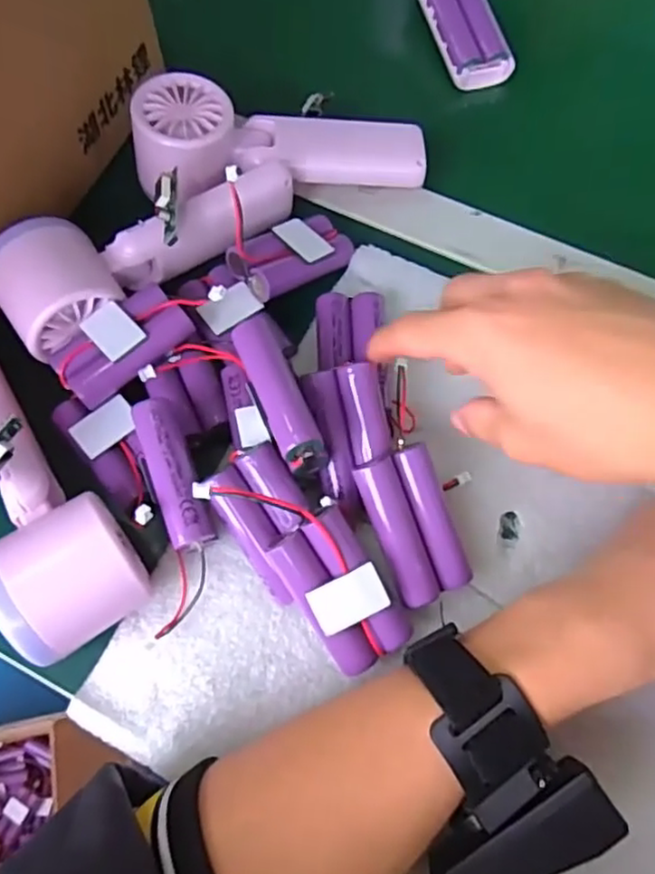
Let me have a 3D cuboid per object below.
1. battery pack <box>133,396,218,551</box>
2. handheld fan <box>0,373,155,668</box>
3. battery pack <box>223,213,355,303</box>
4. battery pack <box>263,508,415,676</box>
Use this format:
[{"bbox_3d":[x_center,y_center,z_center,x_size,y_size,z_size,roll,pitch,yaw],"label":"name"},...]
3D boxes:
[{"bbox_3d":[-0.067,0.014,0.286,0.018,0.015,0.068,-19,80,-8],"label":"battery pack"},{"bbox_3d":[-0.141,0.017,0.295,0.069,0.061,0.159,-37,74,-13],"label":"handheld fan"},{"bbox_3d":[-0.018,-0.101,0.358,0.068,0.020,0.034,-30,69,-27],"label":"battery pack"},{"bbox_3d":[0.005,0.065,0.279,0.036,0.019,0.066,-30,105,-4],"label":"battery pack"}]

